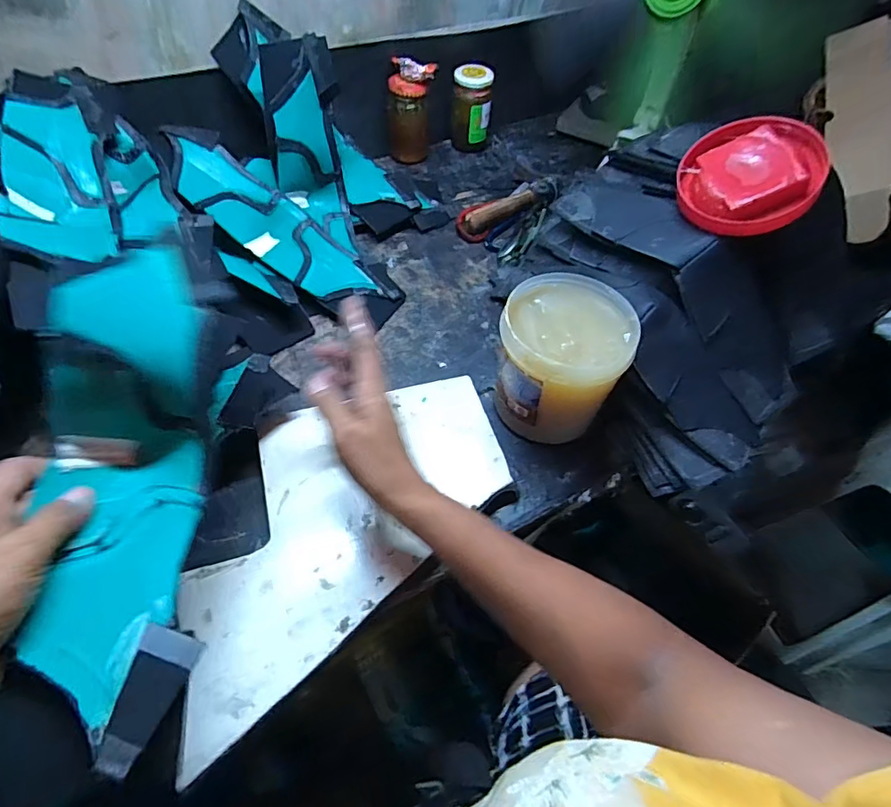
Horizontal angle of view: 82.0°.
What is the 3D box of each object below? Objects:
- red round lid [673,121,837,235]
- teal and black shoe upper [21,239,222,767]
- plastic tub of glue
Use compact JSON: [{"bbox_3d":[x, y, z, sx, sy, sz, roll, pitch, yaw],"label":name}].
[{"bbox_3d":[0.282,-0.214,0.481,0.122,0.025,0.111,31,88,33],"label":"red round lid"},{"bbox_3d":[-0.185,0.048,0.304,0.087,0.076,0.276,-4,77,-7],"label":"teal and black shoe upper"},{"bbox_3d":[0.111,-0.036,0.507,0.115,0.129,0.120,2,54,-3],"label":"plastic tub of glue"}]

